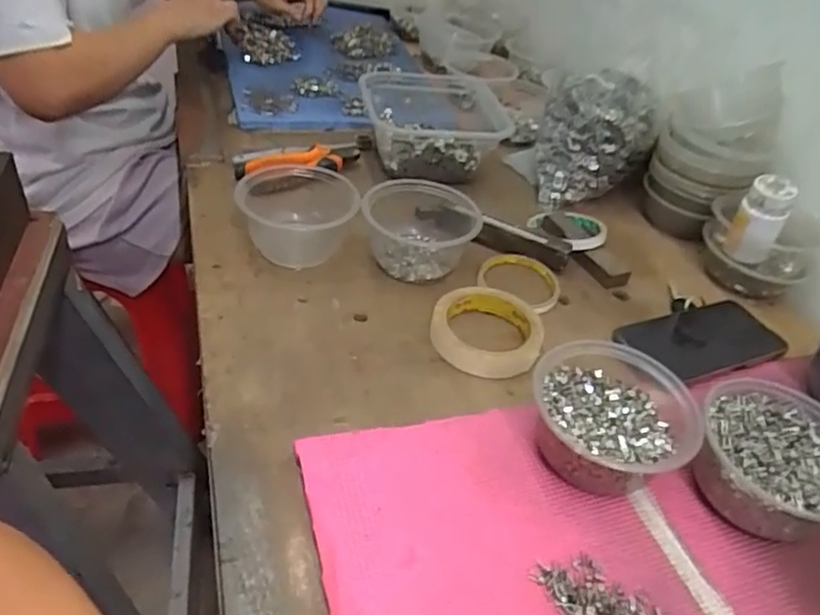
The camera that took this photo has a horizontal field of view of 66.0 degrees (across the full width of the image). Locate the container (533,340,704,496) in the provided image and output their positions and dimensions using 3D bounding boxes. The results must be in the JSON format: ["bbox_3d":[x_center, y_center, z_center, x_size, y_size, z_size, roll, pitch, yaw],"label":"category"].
[{"bbox_3d":[0.145,0.084,0.459,0.113,0.057,0.114,6,41,-5],"label":"container"}]

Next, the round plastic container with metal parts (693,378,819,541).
[{"bbox_3d":[0.261,0.111,0.454,0.116,0.056,0.111,6,41,-5],"label":"round plastic container with metal parts"}]

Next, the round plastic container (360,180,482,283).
[{"bbox_3d":[0.012,-0.084,0.646,0.114,0.060,0.114,6,41,-5],"label":"round plastic container"}]

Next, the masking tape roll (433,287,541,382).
[{"bbox_3d":[0.069,0.020,0.568,0.095,0.025,0.093,6,41,-5],"label":"masking tape roll"}]

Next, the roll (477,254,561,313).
[{"bbox_3d":[0.116,-0.029,0.650,0.081,0.017,0.081,4,40,-4],"label":"roll"}]

